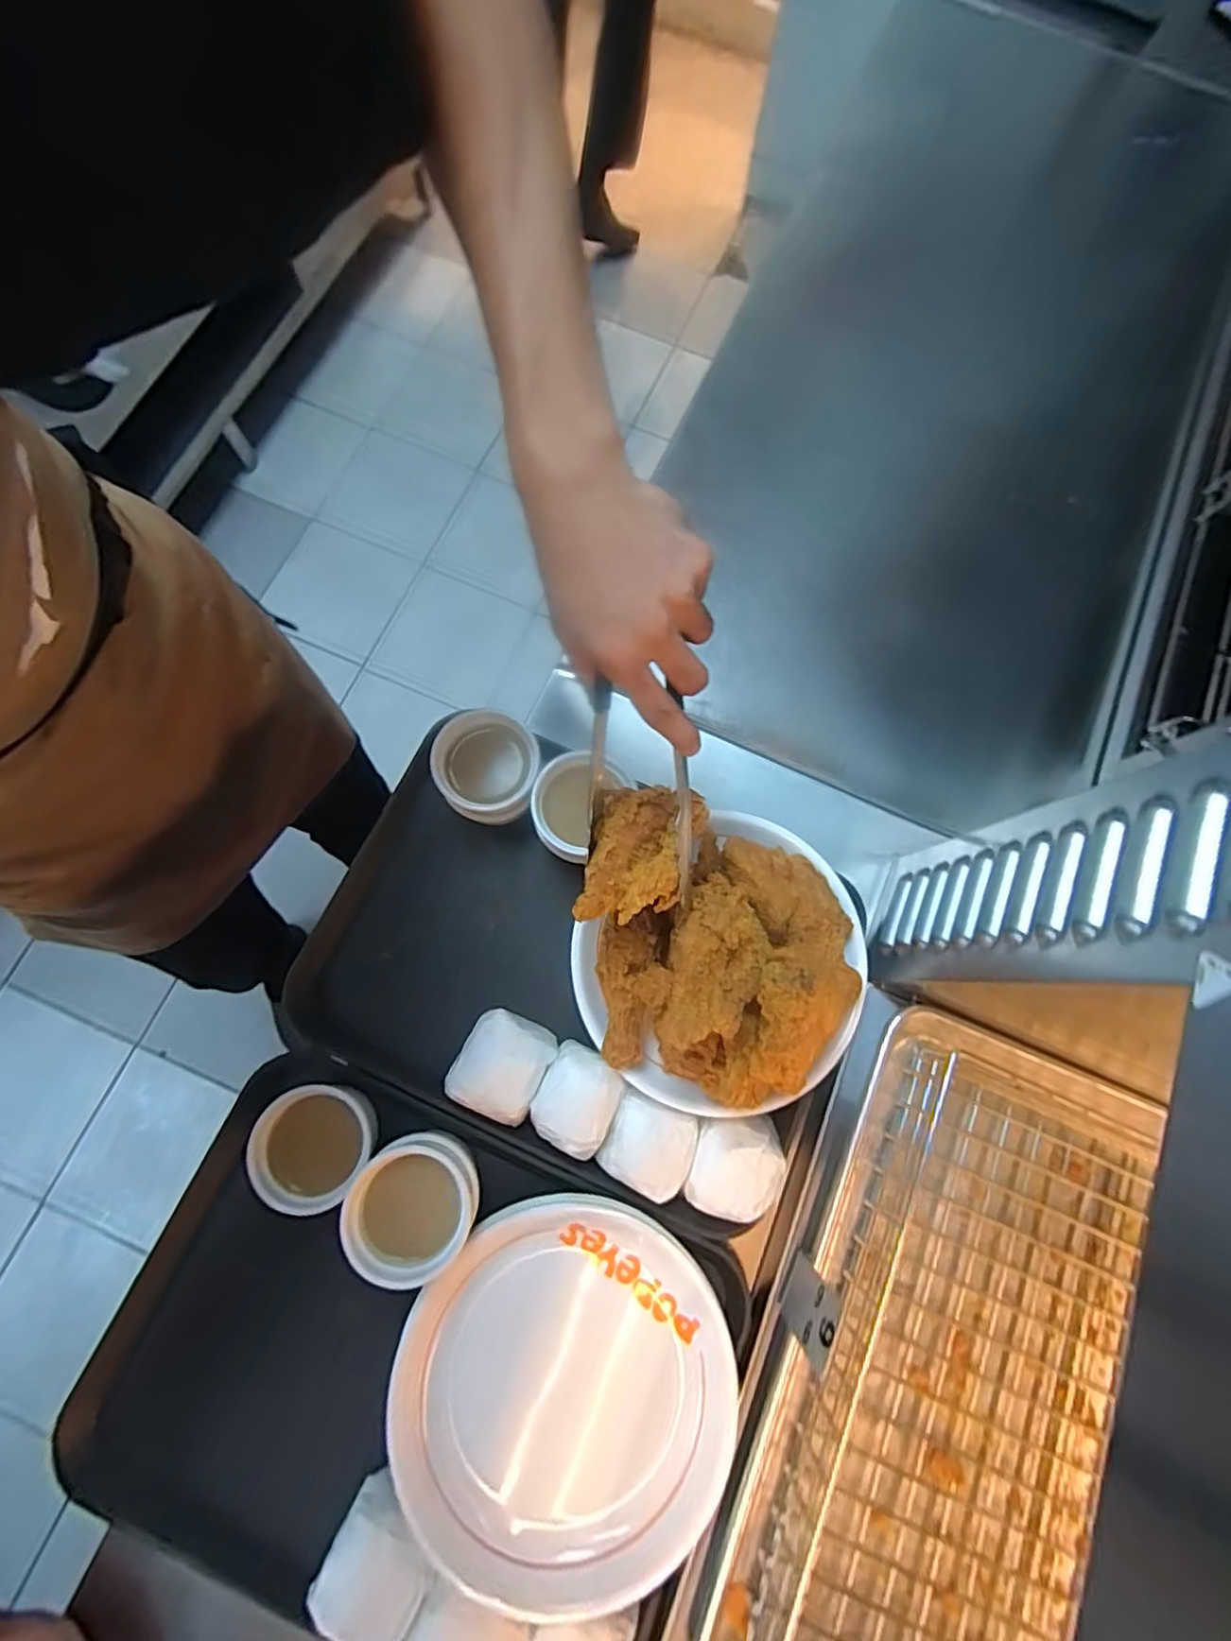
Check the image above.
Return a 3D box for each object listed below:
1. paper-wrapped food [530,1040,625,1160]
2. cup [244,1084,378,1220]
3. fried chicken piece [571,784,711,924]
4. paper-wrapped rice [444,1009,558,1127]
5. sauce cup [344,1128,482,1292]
[{"bbox_3d":[-0.029,0.207,0.473,0.058,0.033,0.071,26,76,4],"label":"paper-wrapped food"},{"bbox_3d":[-0.216,0.233,0.457,0.077,0.038,0.082,1,76,-3],"label":"cup"},{"bbox_3d":[0.017,0.021,0.407,0.070,0.033,0.095,13,76,0],"label":"fried chicken piece"},{"bbox_3d":[-0.086,0.184,0.478,0.065,0.034,0.074,26,76,4],"label":"paper-wrapped rice"},{"bbox_3d":[-0.137,0.263,0.438,0.085,0.049,0.079,1,76,-3],"label":"sauce cup"}]

